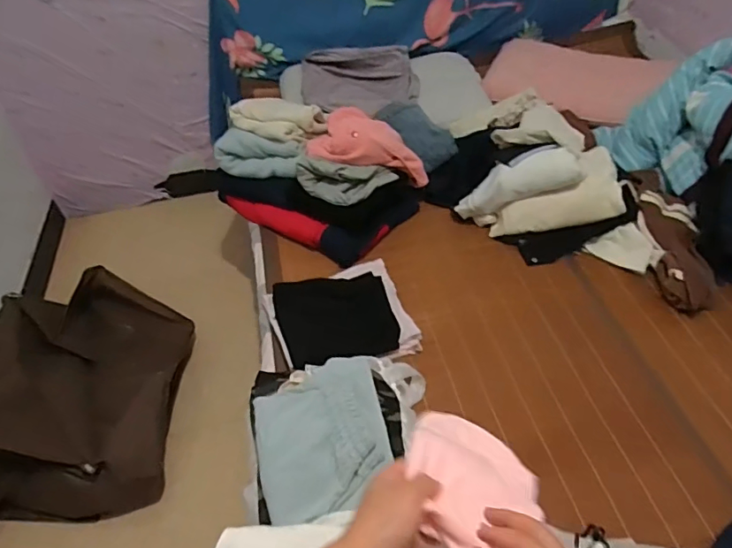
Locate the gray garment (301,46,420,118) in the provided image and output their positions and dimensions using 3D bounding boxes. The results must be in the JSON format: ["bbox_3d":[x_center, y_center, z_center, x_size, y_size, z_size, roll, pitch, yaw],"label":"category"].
[{"bbox_3d":[-0.019,-0.642,1.690,0.407,0.111,0.305,-12,48,-7],"label":"gray garment"}]

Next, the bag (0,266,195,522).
[{"bbox_3d":[-0.764,0.314,1.379,0.462,0.299,0.670,-5,48,-1],"label":"bag"}]

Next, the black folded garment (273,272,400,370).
[{"bbox_3d":[-0.067,0.091,1.122,0.248,0.021,0.226,-14,56,-14],"label":"black folded garment"}]

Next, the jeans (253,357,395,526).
[{"bbox_3d":[-0.073,0.244,0.796,0.202,0.054,0.267,-10,48,-5],"label":"jeans"}]

